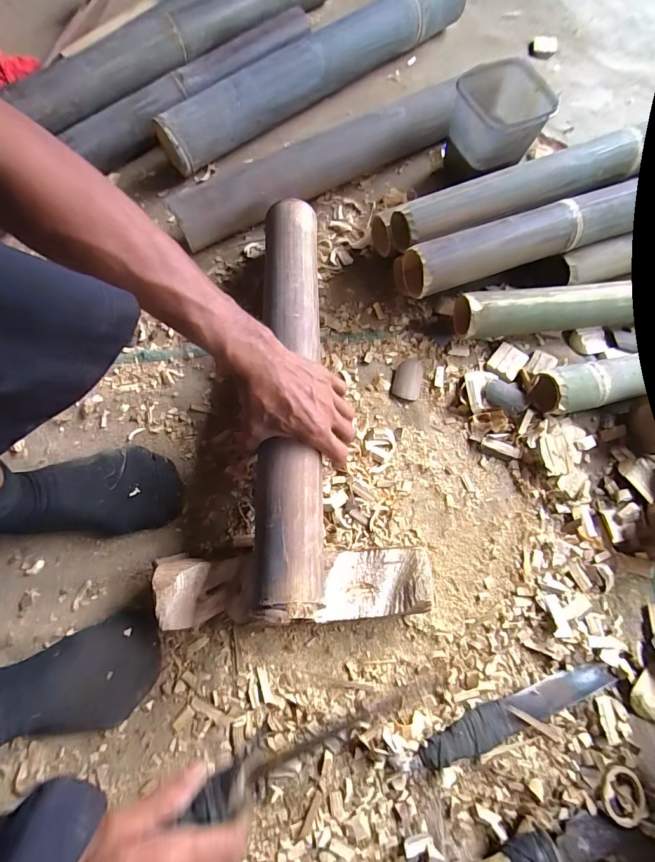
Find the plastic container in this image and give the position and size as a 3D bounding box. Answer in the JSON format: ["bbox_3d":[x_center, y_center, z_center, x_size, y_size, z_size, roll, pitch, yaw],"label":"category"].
[{"bbox_3d":[0.244,-0.449,0.547,0.111,0.066,0.118,-24,76,-7],"label":"plastic container"}]

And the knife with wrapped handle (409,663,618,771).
[{"bbox_3d":[0.214,0.322,0.434,0.250,0.018,0.041,-17,76,-5],"label":"knife with wrapped handle"}]

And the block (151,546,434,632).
[{"bbox_3d":[-0.031,0.182,0.452,0.318,0.059,0.080,-2,75,-1],"label":"block"}]

